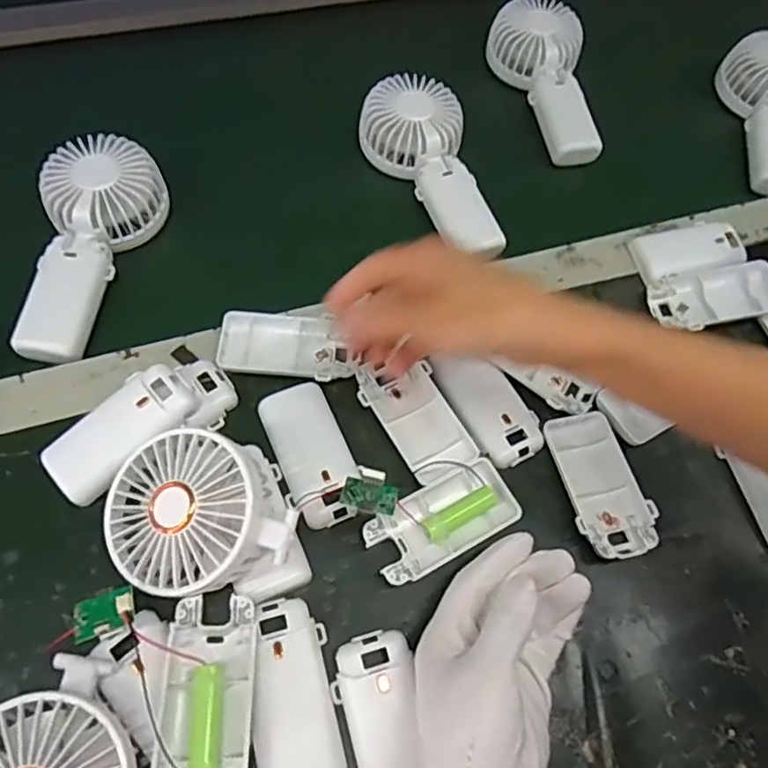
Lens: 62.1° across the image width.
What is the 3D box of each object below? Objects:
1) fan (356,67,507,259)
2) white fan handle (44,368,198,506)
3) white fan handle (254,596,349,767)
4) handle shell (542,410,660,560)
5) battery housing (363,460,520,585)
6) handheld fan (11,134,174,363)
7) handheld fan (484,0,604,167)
[{"bbox_3d":[0.047,-0.180,0.531,0.087,0.036,0.182,-25,77,-17],"label":"fan"},{"bbox_3d":[-0.161,0.028,0.390,0.092,0.018,0.044,-42,70,-7],"label":"white fan handle"},{"bbox_3d":[-0.049,0.163,0.338,0.042,0.017,0.092,-9,62,-9],"label":"white fan handle"},{"bbox_3d":[0.138,0.064,0.409,0.048,0.016,0.093,-10,63,-10],"label":"handle shell"},{"bbox_3d":[0.035,0.083,0.386,0.092,0.014,0.044,-25,66,-17],"label":"battery housing"},{"bbox_3d":[-0.213,-0.103,0.457,0.084,0.037,0.177,4,61,-2],"label":"handheld fan"},{"bbox_3d":[0.161,-0.281,0.601,0.076,0.038,0.169,-14,76,-12],"label":"handheld fan"}]

